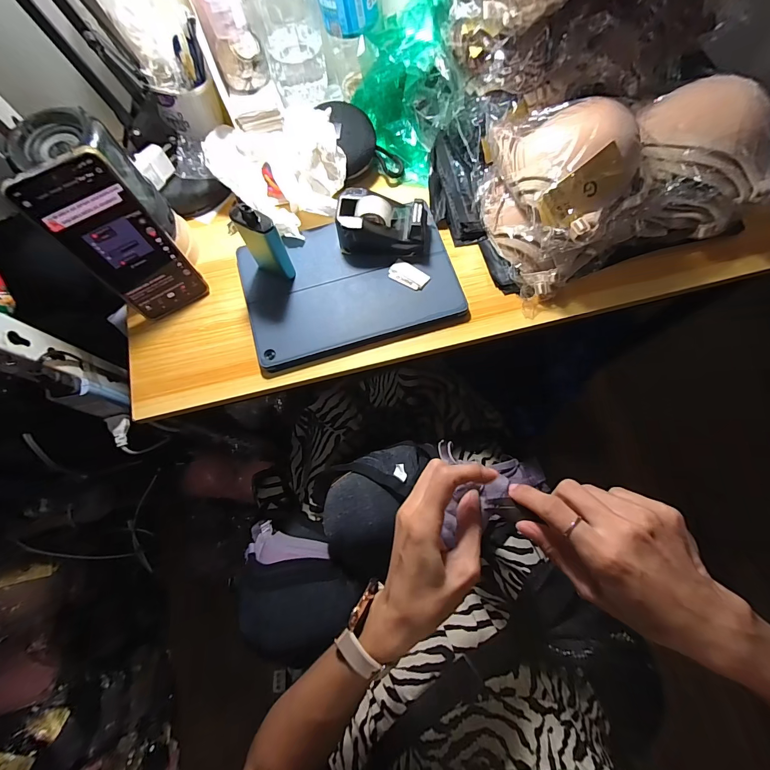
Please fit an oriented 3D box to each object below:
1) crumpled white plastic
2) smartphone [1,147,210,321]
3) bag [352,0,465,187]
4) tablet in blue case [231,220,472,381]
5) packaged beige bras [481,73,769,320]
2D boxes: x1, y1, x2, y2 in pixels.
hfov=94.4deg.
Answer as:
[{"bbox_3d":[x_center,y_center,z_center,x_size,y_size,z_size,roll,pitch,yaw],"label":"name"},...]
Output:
[{"bbox_3d":[-0.120,-0.243,0.419,0.145,0.058,0.128,-17,75,-4],"label":"crumpled white plastic"},{"bbox_3d":[-0.248,-0.130,0.347,0.074,0.166,0.007,-31,63,-10],"label":"smartphone"},{"bbox_3d":[0.028,-0.351,0.430,0.114,0.105,0.156,-1,75,0],"label":"bag"},{"bbox_3d":[-0.041,-0.116,0.420,0.238,0.023,0.155,-17,75,-4],"label":"tablet in blue case"},{"bbox_3d":[0.247,-0.215,0.377,0.246,0.129,0.159,-22,76,-6],"label":"packaged beige bras"}]

